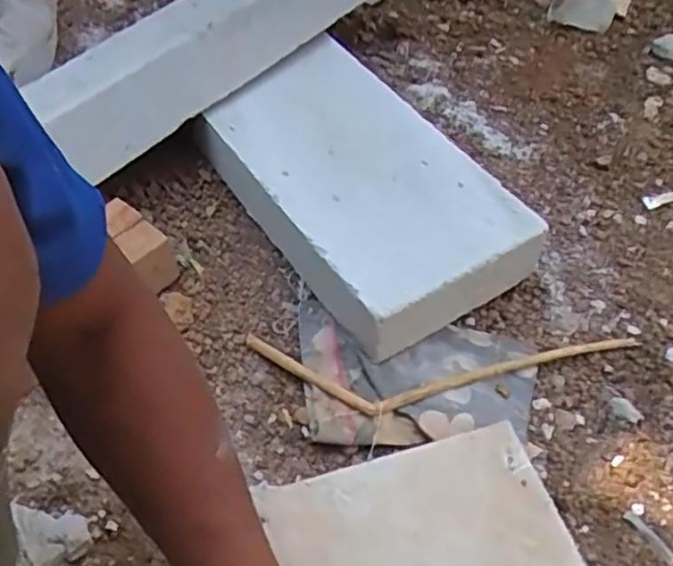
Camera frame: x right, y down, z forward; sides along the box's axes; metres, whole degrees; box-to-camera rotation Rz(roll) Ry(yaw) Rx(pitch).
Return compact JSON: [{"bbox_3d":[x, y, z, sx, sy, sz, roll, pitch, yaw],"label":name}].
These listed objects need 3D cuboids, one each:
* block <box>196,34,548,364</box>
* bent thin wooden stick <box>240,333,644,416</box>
[{"bbox_3d":[0.018,-0.105,0.716,0.200,0.094,0.362,-28,57,-21],"label":"block"},{"bbox_3d":[0.100,0.083,0.623,0.364,0.014,0.084,1,52,0],"label":"bent thin wooden stick"}]

